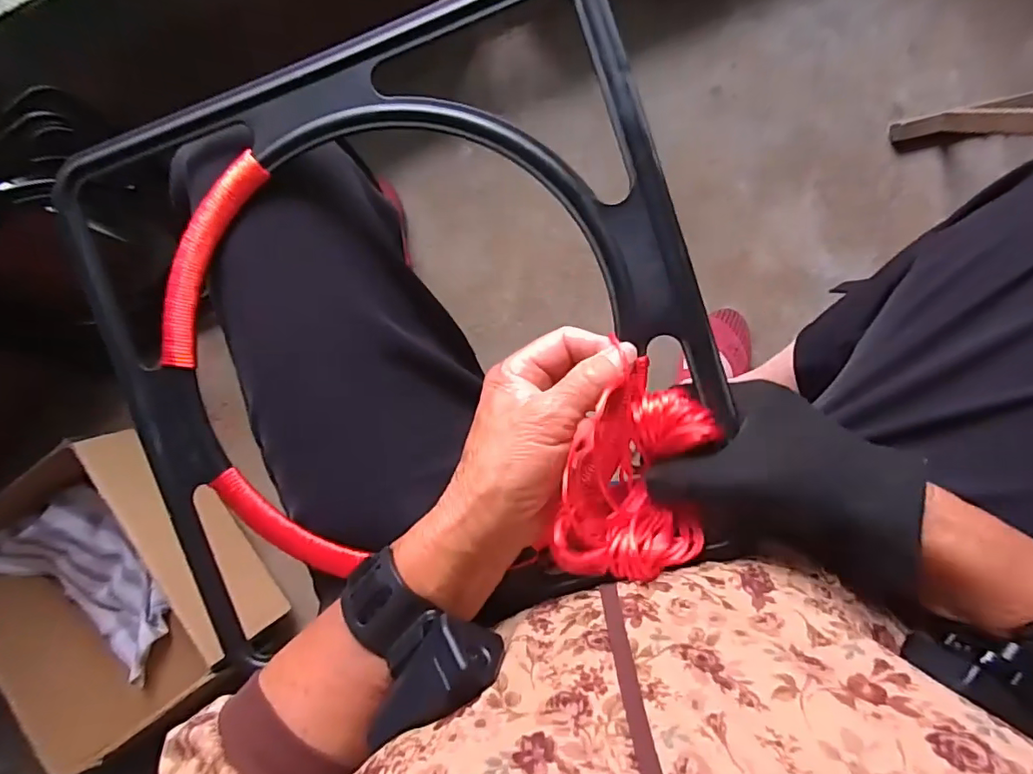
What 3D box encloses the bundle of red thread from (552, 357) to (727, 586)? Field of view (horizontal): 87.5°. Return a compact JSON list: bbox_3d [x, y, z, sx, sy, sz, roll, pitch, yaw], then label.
[{"bbox_3d":[0.065,0.047,0.280,0.071,0.043,0.106,14,87,8],"label":"bundle of red thread"}]

